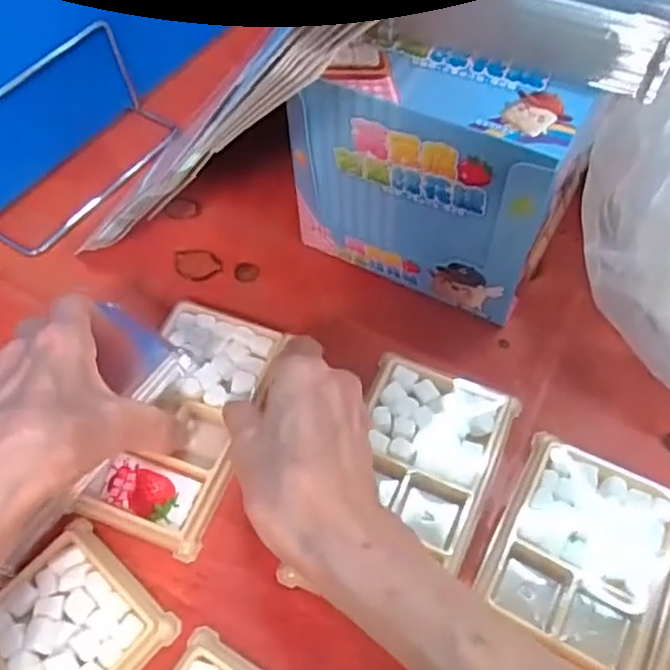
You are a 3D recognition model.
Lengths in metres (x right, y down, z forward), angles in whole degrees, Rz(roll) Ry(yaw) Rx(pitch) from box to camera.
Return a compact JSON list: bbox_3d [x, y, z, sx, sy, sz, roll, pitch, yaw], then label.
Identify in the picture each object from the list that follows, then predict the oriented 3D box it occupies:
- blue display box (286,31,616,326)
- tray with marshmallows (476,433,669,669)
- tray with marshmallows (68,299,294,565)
[{"bbox_3d":[0.052,-0.084,0.365,0.146,0.140,0.057,20,60,15],"label":"blue display box"},{"bbox_3d":[0.122,0.104,0.322,0.080,0.020,0.106,23,61,17],"label":"tray with marshmallows"},{"bbox_3d":[-0.082,0.046,0.366,0.068,0.016,0.133,12,61,11],"label":"tray with marshmallows"}]

